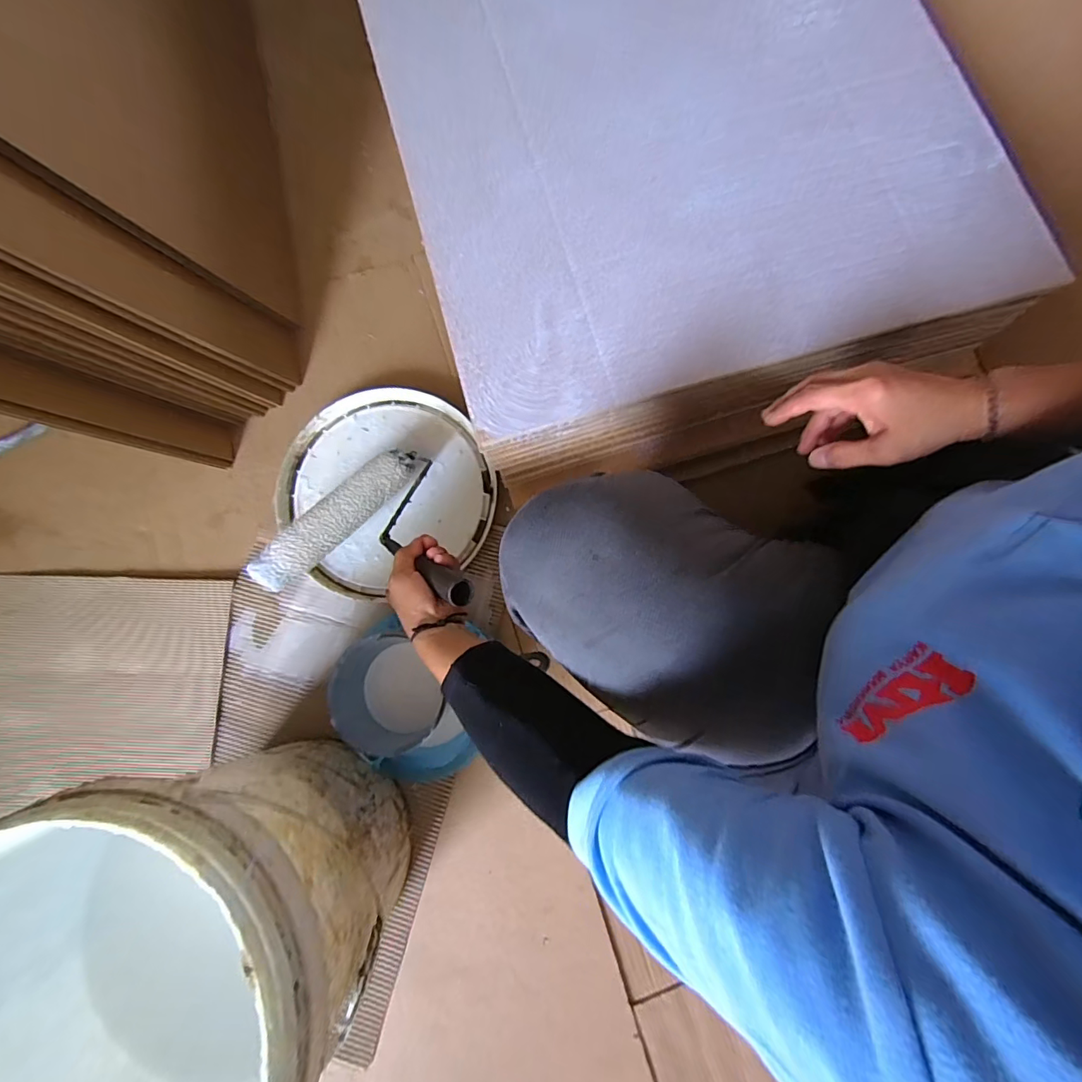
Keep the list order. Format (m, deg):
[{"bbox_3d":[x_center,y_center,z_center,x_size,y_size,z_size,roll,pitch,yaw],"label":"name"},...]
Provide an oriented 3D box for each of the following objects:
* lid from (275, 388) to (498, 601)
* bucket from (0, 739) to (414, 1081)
[{"bbox_3d":[-0.231,-0.081,0.735,0.302,0.032,0.290,0,80,1],"label":"lid"},{"bbox_3d":[-0.302,0.352,0.445,0.295,0.309,0.301,0,80,1],"label":"bucket"}]

